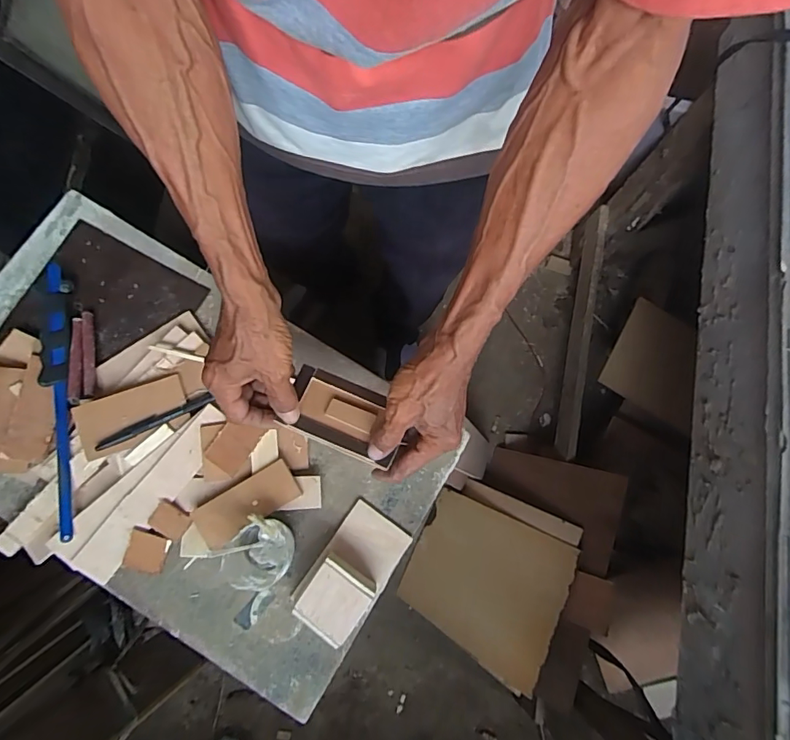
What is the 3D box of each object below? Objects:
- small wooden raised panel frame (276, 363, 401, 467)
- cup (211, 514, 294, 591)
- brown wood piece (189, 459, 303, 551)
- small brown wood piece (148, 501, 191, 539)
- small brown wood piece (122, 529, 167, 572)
[{"bbox_3d":[-0.047,0.041,0.445,0.105,0.018,0.064,23,79,3],"label":"small wooden raised panel frame"},{"bbox_3d":[-0.146,0.189,0.501,0.073,0.051,0.069,0,78,-1],"label":"cup"},{"bbox_3d":[-0.159,0.142,0.511,0.111,0.006,0.046,-31,88,-6],"label":"brown wood piece"},{"bbox_3d":[-0.242,0.162,0.515,0.038,0.005,0.030,35,86,-13],"label":"small brown wood piece"},{"bbox_3d":[-0.266,0.194,0.510,0.040,0.011,0.040,14,78,1],"label":"small brown wood piece"}]

